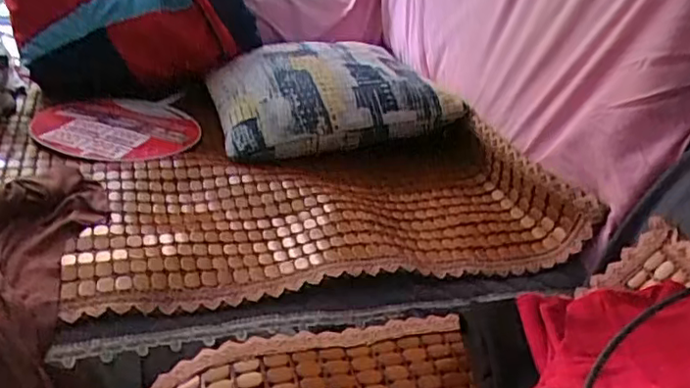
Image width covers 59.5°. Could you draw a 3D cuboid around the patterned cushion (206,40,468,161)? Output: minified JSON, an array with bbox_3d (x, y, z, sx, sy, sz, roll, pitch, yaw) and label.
[{"bbox_3d":[-0.037,-0.183,1.095,0.377,0.120,0.306,-2,31,-16],"label":"patterned cushion"}]

